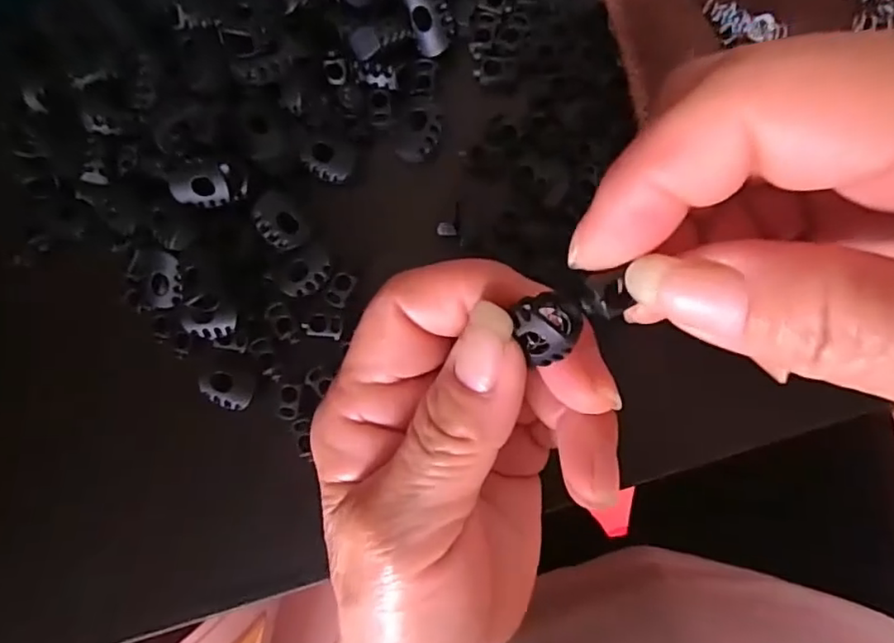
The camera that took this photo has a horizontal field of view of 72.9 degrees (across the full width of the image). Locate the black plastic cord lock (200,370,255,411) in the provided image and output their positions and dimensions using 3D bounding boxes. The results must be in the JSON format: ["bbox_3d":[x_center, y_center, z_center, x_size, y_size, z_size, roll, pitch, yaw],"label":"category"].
[{"bbox_3d":[-0.080,0.025,0.221,0.018,0.008,0.013,11,89,7],"label":"black plastic cord lock"}]

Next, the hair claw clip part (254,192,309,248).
[{"bbox_3d":[-0.058,-0.036,0.214,0.019,0.004,0.019,39,72,-19],"label":"hair claw clip part"}]

